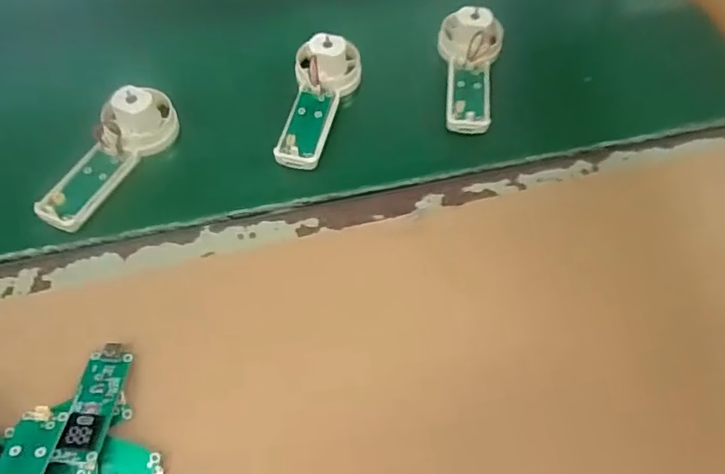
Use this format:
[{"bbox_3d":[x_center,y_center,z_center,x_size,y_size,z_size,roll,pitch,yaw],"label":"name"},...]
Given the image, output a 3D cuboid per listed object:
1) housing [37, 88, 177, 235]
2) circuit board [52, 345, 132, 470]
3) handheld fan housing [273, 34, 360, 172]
[{"bbox_3d":[-0.136,-0.046,0.316,0.033,0.026,0.095,28,63,12],"label":"housing"},{"bbox_3d":[-0.112,0.069,0.248,0.018,0.011,0.050,5,61,-1],"label":"circuit board"},{"bbox_3d":[-0.026,-0.080,0.341,0.033,0.022,0.087,13,61,4],"label":"handheld fan housing"}]

